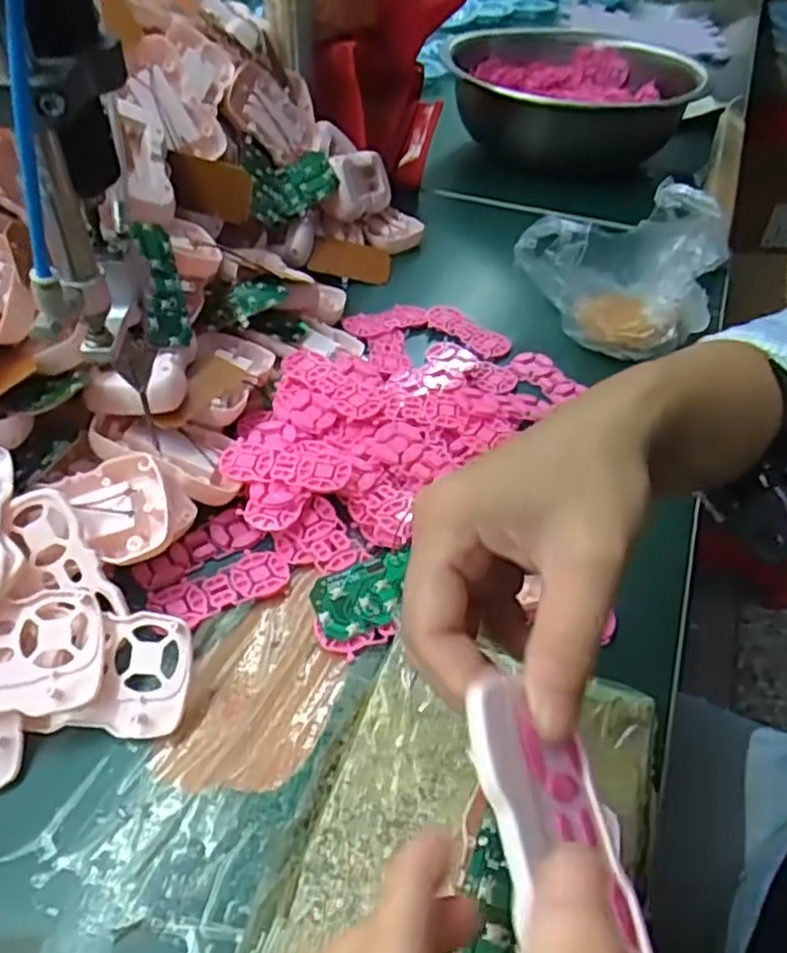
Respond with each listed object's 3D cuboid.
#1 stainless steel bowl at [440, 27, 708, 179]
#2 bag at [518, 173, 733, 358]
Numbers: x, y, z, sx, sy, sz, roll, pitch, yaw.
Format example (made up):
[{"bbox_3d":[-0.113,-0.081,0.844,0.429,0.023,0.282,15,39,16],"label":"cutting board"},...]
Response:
[{"bbox_3d":[0.213,-0.445,0.847,0.299,0.101,0.338,7,43,3],"label":"stainless steel bowl"},{"bbox_3d":[0.178,-0.166,0.562,0.151,0.094,0.133,21,46,18],"label":"bag"}]

